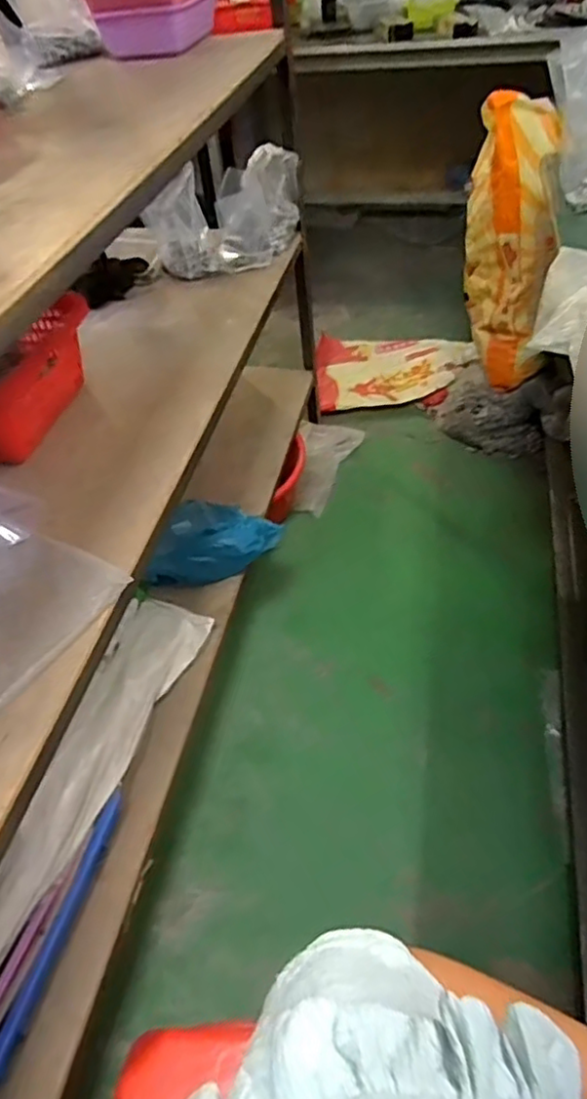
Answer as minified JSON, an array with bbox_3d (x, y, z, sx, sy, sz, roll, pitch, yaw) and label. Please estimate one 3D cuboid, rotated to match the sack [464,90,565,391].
[{"bbox_3d":[0.543,-0.752,1.637,0.160,0.654,0.273,-3,23,4],"label":"sack"}]

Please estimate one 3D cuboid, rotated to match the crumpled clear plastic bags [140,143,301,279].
[{"bbox_3d":[-0.133,-0.737,1.421,0.220,0.179,0.336,17,52,21],"label":"crumpled clear plastic bags"}]

